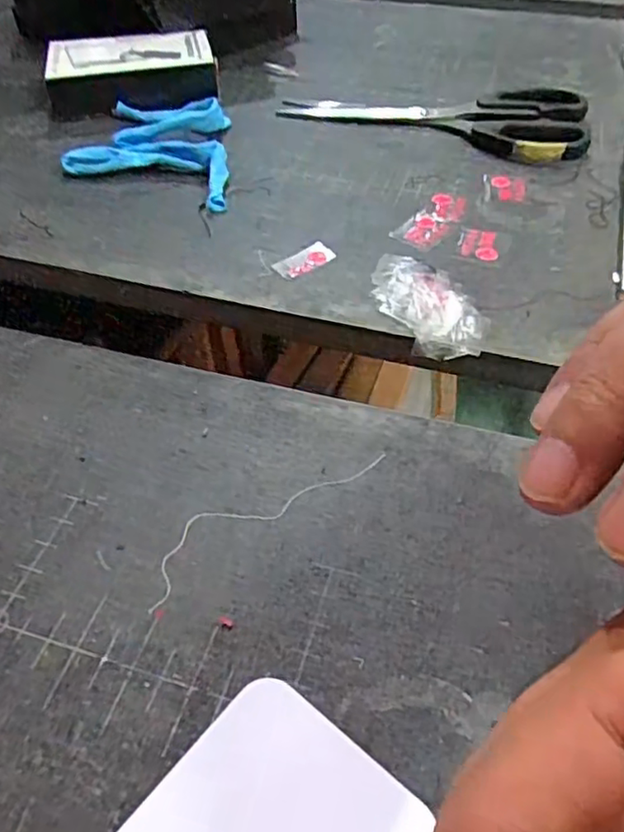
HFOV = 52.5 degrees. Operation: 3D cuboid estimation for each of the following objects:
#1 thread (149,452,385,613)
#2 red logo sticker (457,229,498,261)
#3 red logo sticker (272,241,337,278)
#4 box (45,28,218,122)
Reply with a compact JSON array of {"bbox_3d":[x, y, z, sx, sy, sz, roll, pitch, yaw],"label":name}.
[{"bbox_3d":[-0.019,0.033,0.232,0.100,0.004,0.023,-30,55,-22],"label":"thread"},{"bbox_3d":[0.087,-0.092,0.333,0.020,0.004,0.026,8,50,9],"label":"red logo sticker"},{"bbox_3d":[-0.004,-0.081,0.326,0.031,0.004,0.018,-29,55,-21],"label":"red logo sticker"},{"bbox_3d":[-0.127,-0.245,0.451,0.112,0.029,0.072,-10,50,-7],"label":"box"}]

